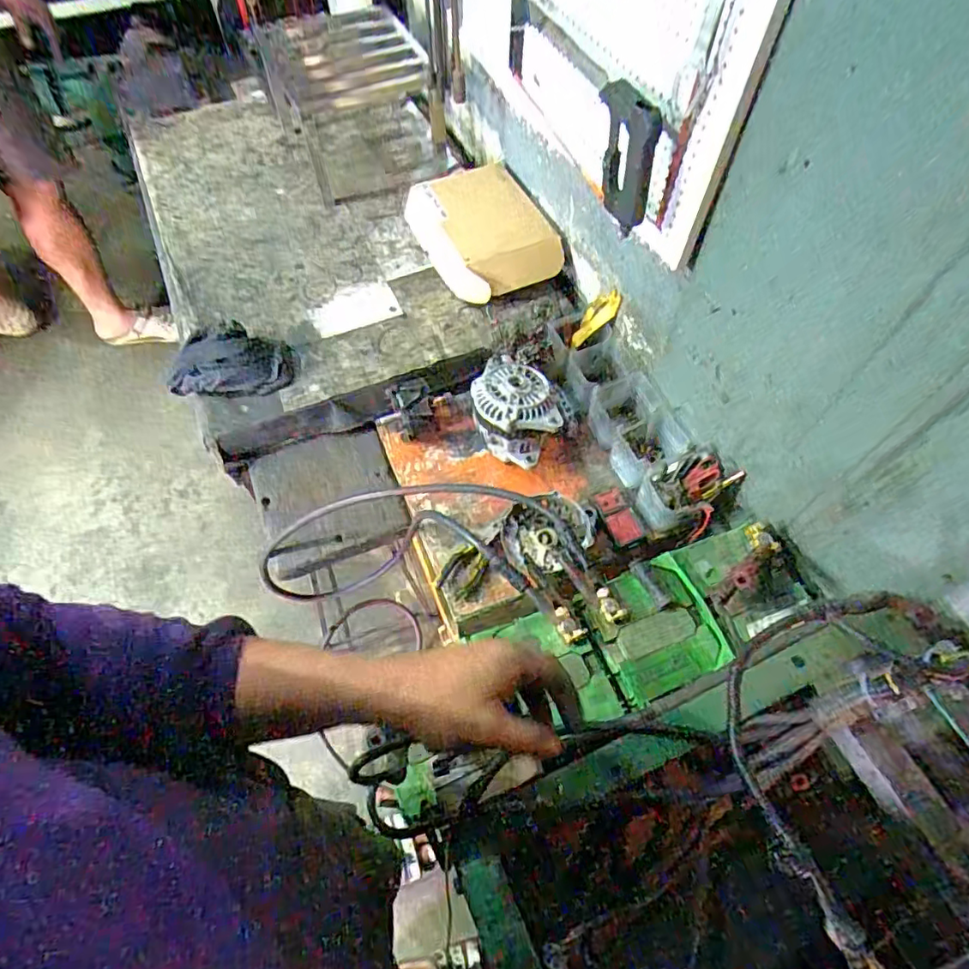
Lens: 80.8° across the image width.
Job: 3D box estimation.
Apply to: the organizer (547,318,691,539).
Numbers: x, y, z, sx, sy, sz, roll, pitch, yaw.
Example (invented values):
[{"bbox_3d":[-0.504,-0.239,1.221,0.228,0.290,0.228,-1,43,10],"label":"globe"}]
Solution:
[{"bbox_3d":[0.241,-0.127,1.006,0.127,0.071,0.437,-18,63,-10],"label":"organizer"}]

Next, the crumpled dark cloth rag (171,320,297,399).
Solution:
[{"bbox_3d":[-0.447,-0.217,1.013,0.220,0.057,0.120,-3,61,-2],"label":"crumpled dark cloth rag"}]

